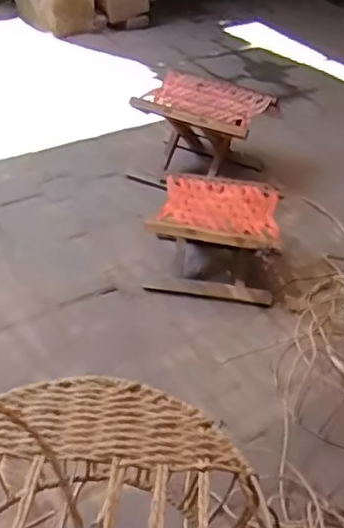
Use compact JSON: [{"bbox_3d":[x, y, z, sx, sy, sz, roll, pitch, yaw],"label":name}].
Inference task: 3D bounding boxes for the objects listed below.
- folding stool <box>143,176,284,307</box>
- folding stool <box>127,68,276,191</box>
[{"bbox_3d":[0.091,-0.055,1.388,0.279,0.183,0.242,5,40,-1],"label":"folding stool"},{"bbox_3d":[0.084,-0.353,1.699,0.310,0.227,0.282,21,42,17],"label":"folding stool"}]

